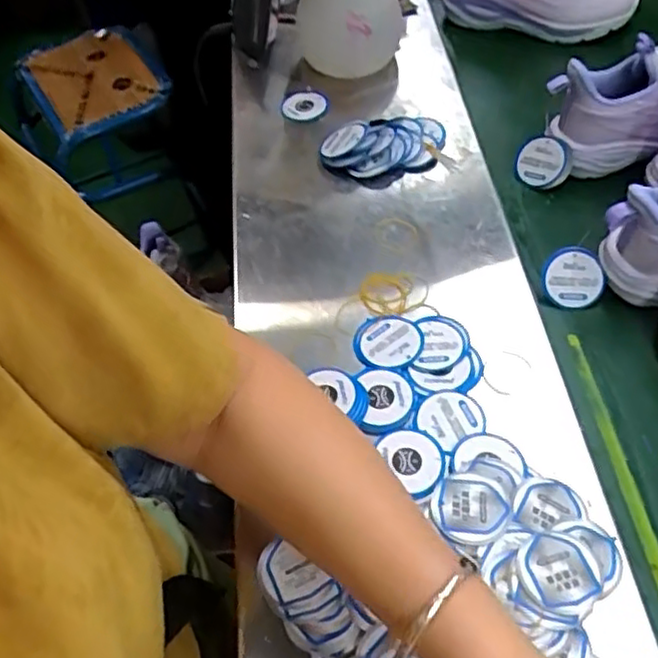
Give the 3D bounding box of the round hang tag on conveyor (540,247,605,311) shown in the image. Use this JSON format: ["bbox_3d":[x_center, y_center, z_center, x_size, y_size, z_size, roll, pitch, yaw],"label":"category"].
[{"bbox_3d":[0.195,-0.039,0.555,0.046,0.051,0.004,-22,15,13],"label":"round hang tag on conveyor"}]

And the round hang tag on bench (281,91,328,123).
[{"bbox_3d":[-0.024,-0.223,0.693,0.044,0.010,0.033,11,78,16],"label":"round hang tag on bench"}]

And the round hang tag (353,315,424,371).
[{"bbox_3d":[0.045,0.010,0.513,0.047,0.007,0.048,-5,54,6],"label":"round hang tag"}]

